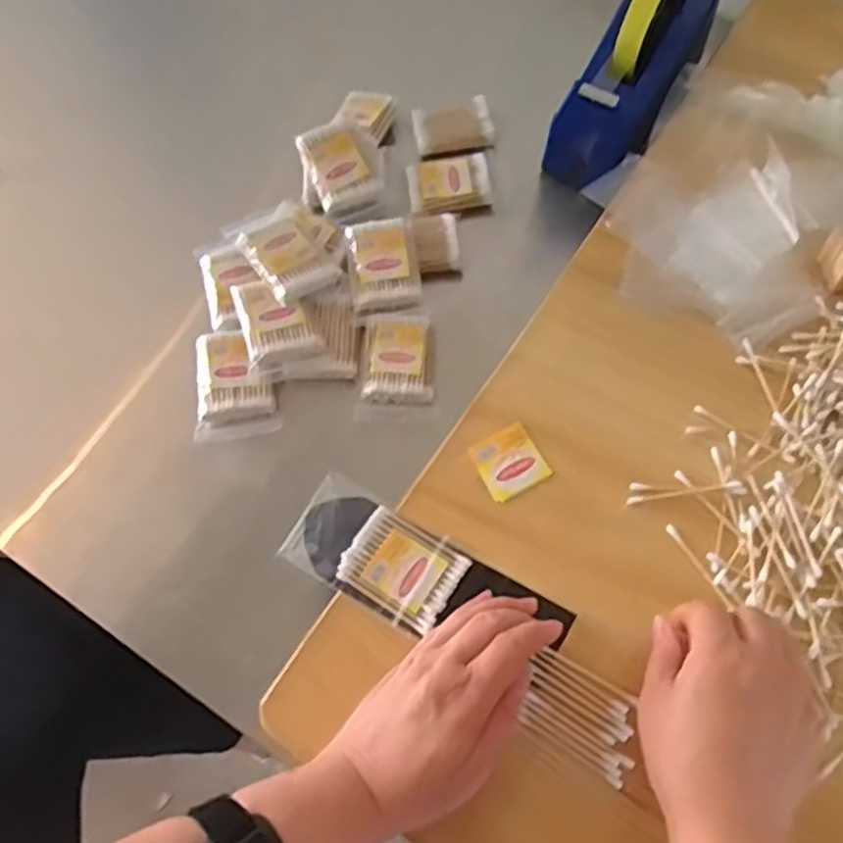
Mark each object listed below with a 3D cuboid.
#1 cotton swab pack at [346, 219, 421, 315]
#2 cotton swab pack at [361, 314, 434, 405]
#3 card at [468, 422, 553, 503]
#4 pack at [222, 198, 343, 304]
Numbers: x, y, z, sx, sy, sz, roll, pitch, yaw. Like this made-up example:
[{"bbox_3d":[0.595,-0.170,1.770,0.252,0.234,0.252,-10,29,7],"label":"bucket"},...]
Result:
[{"bbox_3d":[-0.033,-0.131,0.620,0.054,0.013,0.077,-11,82,-1],"label":"cotton swab pack"},{"bbox_3d":[-0.018,-0.052,0.600,0.054,0.012,0.076,2,65,4],"label":"cotton swab pack"},{"bbox_3d":[0.060,0.027,0.513,0.044,0.004,0.043,-29,67,-10],"label":"card"},{"bbox_3d":[-0.112,-0.141,0.618,0.061,0.025,0.093,-34,68,-13],"label":"pack"}]

